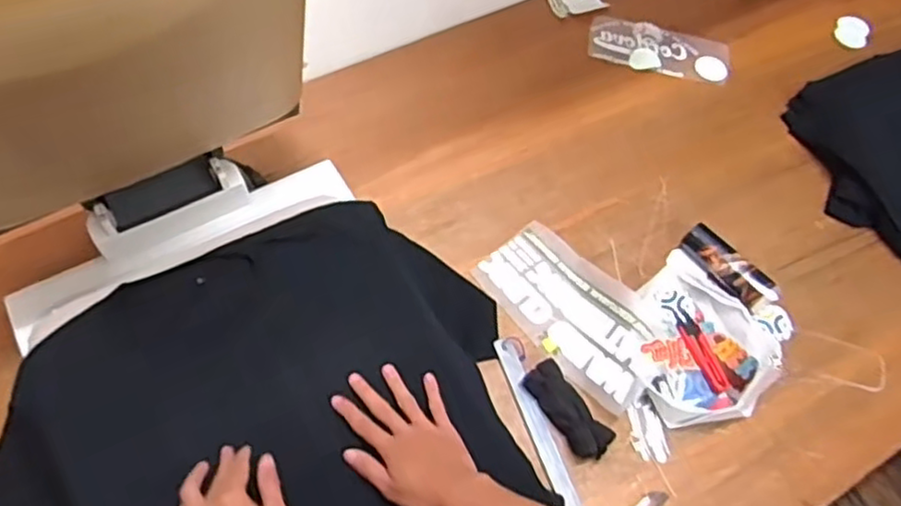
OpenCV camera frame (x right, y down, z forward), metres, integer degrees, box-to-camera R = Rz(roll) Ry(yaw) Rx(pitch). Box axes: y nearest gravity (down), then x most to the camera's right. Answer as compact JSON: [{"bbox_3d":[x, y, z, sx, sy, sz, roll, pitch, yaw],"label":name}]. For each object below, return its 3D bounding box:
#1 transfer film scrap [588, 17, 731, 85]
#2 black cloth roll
[{"bbox_3d":[0.364,-0.354,1.185,0.242,0.011,0.115,16,61,5],"label":"transfer film scrap"},{"bbox_3d":[0.145,0.193,0.843,0.050,0.032,0.125,-34,68,-21],"label":"black cloth roll"}]

